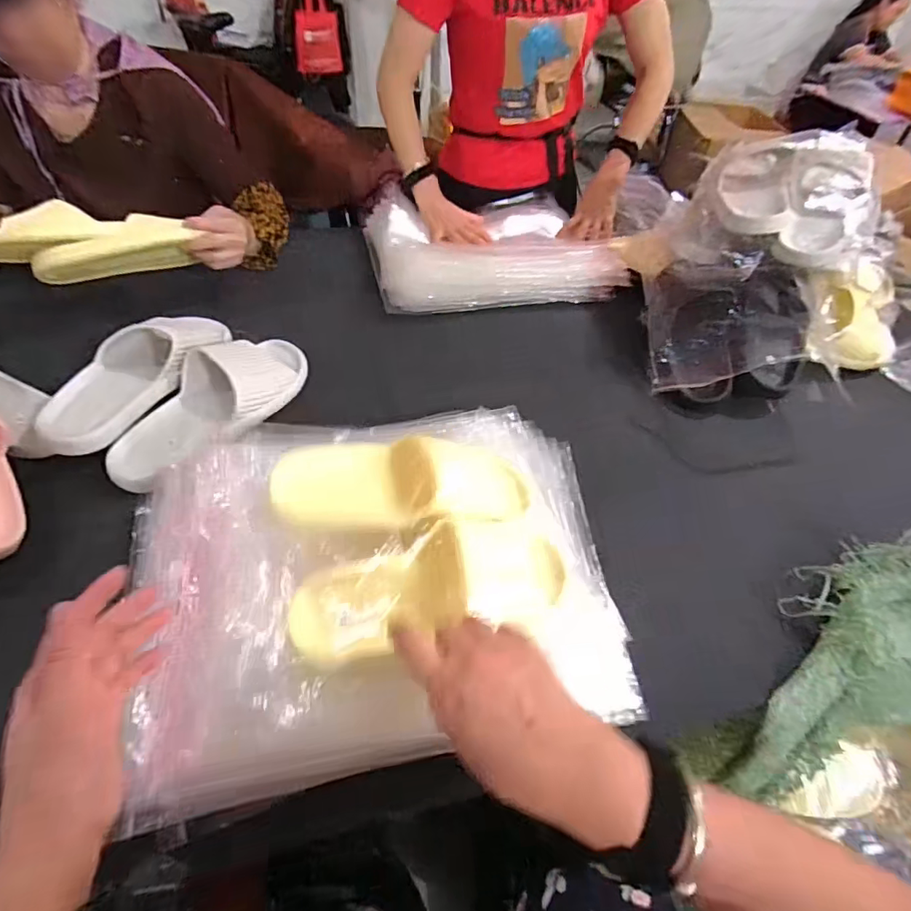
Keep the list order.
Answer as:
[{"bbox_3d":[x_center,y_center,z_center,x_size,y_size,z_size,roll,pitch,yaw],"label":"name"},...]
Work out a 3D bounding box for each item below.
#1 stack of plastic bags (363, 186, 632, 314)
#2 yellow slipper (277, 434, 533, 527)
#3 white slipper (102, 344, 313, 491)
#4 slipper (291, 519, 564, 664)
[{"bbox_3d":[0.056,-0.388,0.929,0.410,0.069,0.334,-8,50,-12],"label":"stack of plastic bags"},{"bbox_3d":[-0.048,0.027,0.507,0.244,0.064,0.100,5,48,-1],"label":"yellow slipper"},{"bbox_3d":[-0.295,-0.078,0.633,0.128,0.069,0.292,20,50,13],"label":"white slipper"},{"bbox_3d":[-0.012,0.108,0.442,0.243,0.055,0.089,-9,50,-20],"label":"slipper"}]

